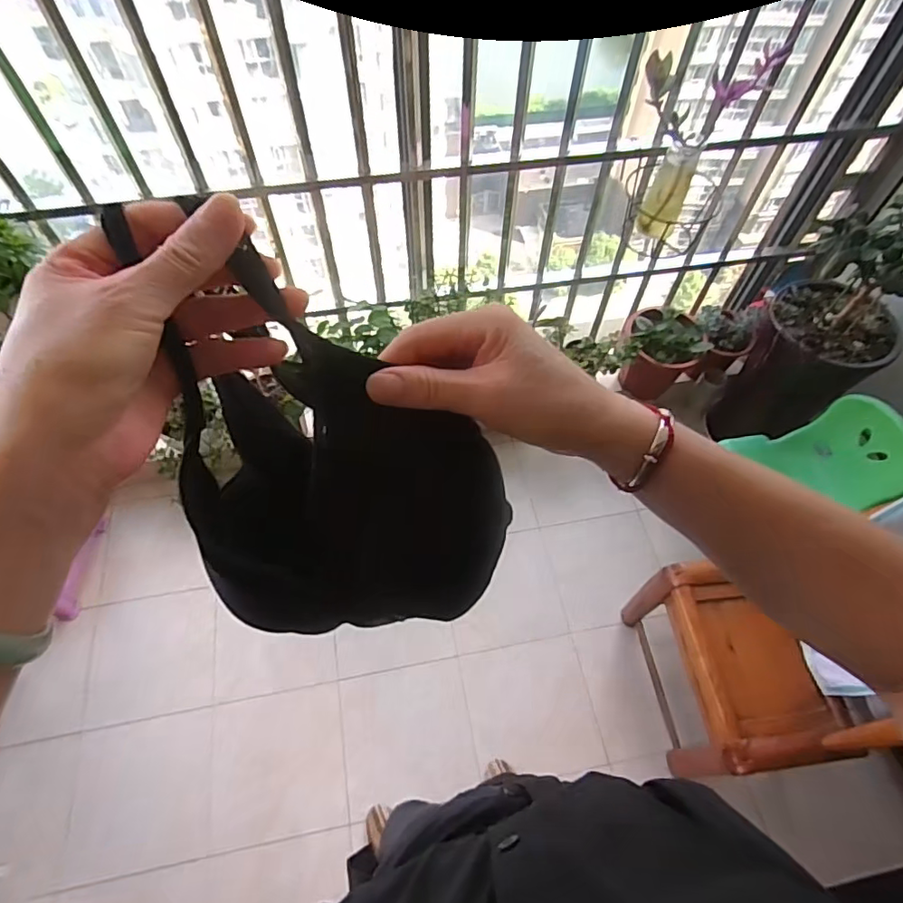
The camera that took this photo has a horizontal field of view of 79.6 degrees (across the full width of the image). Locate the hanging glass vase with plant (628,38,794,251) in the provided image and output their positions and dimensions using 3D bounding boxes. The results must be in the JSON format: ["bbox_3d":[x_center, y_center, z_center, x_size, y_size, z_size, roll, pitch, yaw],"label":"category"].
[{"bbox_3d":[0.464,-0.597,1.100,0.201,0.347,0.174,29,63,15],"label":"hanging glass vase with plant"}]

